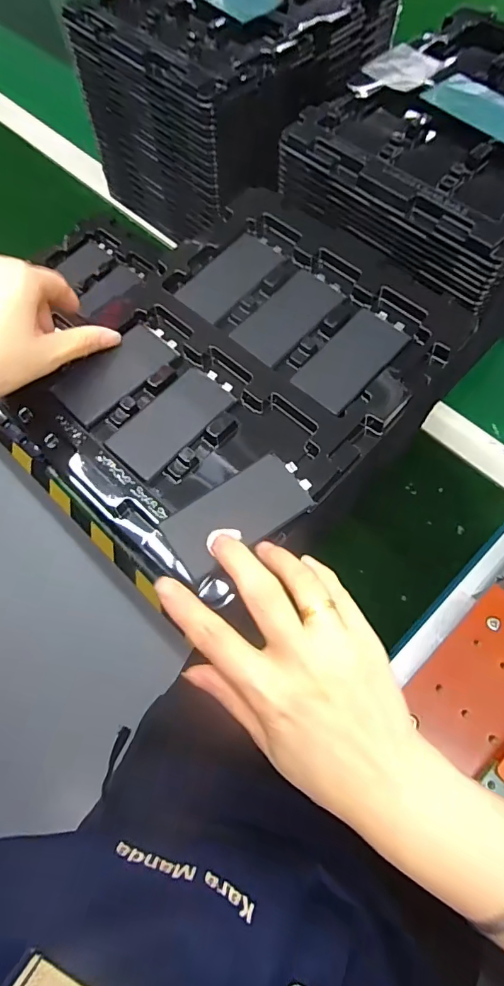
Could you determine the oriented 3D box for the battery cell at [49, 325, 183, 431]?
[{"bbox_3d":[-0.097,-0.086,0.341,0.083,0.009,0.047,-42,72,-14],"label":"battery cell"}]

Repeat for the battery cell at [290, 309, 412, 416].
[{"bbox_3d":[0.070,-0.093,0.339,0.044,0.005,0.084,40,75,16],"label":"battery cell"}]

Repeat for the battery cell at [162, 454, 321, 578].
[{"bbox_3d":[-0.009,0.012,0.291,0.085,0.004,0.044,-28,70,-12],"label":"battery cell"}]

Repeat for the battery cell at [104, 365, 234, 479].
[{"bbox_3d":[-0.053,-0.050,0.328,0.044,0.005,0.089,39,74,16],"label":"battery cell"}]

